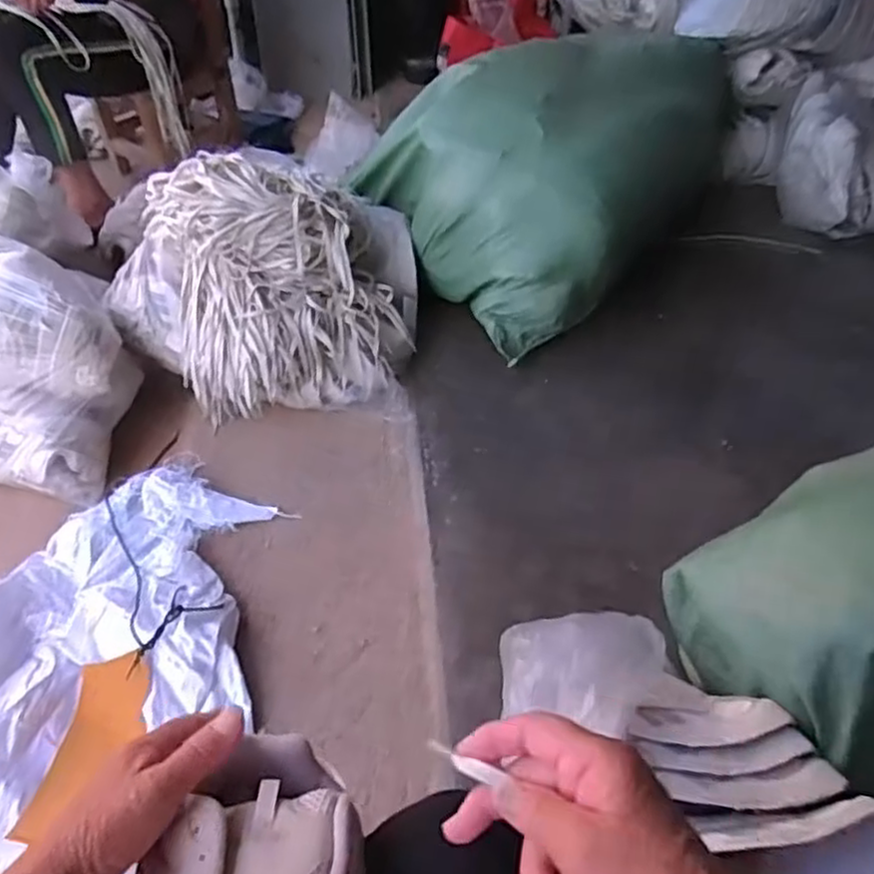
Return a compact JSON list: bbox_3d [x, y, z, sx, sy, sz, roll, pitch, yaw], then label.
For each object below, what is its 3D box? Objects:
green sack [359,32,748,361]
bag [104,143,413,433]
[{"bbox_3d":[0.241,-0.531,1.419,0.629,0.337,0.520,-24,50,-22],"label":"green sack"},{"bbox_3d":[-0.299,-0.269,1.274,0.532,0.311,0.403,-5,46,-5],"label":"bag"}]

